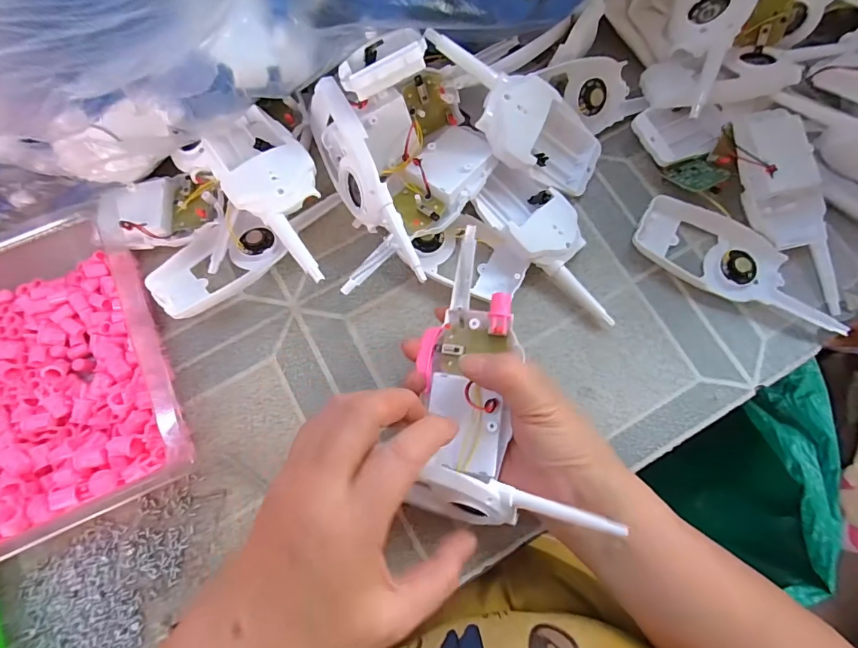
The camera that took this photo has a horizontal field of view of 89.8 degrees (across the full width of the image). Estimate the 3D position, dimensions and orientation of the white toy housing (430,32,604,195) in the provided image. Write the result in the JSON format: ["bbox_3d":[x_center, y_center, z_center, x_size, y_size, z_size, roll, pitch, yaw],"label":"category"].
[{"bbox_3d":[0.067,-0.152,0.323,0.158,0.029,0.059,22,81,-31],"label":"white toy housing"}]

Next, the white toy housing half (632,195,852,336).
[{"bbox_3d":[0.241,-0.045,0.336,0.158,0.020,0.059,34,79,7],"label":"white toy housing half"}]

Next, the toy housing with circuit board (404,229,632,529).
[{"bbox_3d":[0.036,0.031,0.275,0.085,0.042,0.177,-2,73,-3],"label":"toy housing with circuit board"}]

